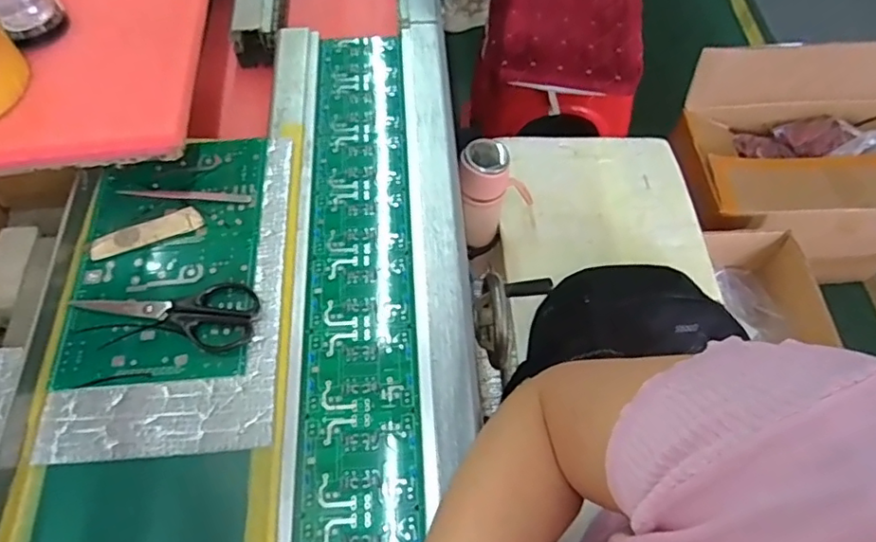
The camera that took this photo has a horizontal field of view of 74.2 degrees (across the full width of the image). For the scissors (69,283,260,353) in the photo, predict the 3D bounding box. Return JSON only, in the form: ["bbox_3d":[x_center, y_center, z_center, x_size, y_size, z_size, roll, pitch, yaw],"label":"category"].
[{"bbox_3d":[-0.226,0.027,0.485,0.154,0.018,0.056,14,63,7],"label":"scissors"}]

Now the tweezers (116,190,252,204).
[{"bbox_3d":[-0.236,-0.069,0.540,0.124,0.011,0.012,5,62,0],"label":"tweezers"}]

